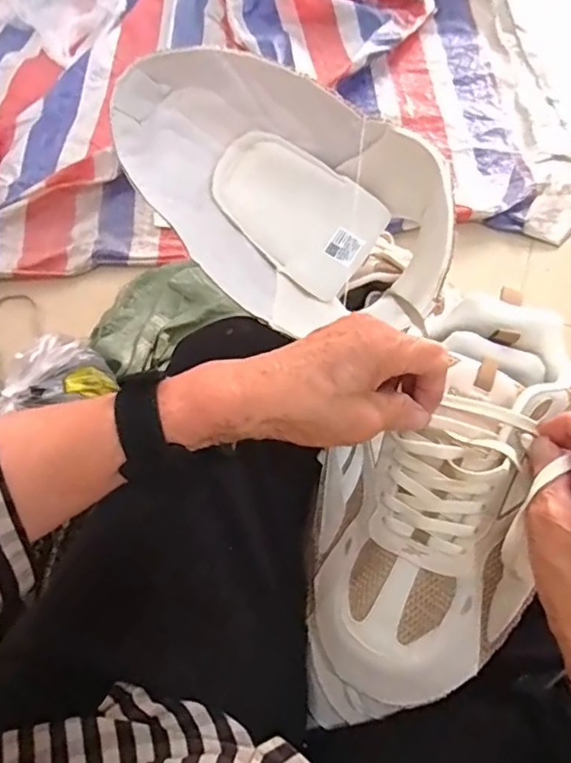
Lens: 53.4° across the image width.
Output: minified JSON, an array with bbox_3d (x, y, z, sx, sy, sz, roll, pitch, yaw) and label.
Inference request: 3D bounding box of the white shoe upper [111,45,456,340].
[{"bbox_3d":[-0.004,-0.135,0.435,0.272,0.119,0.165,27,95,-16],"label":"white shoe upper"}]

